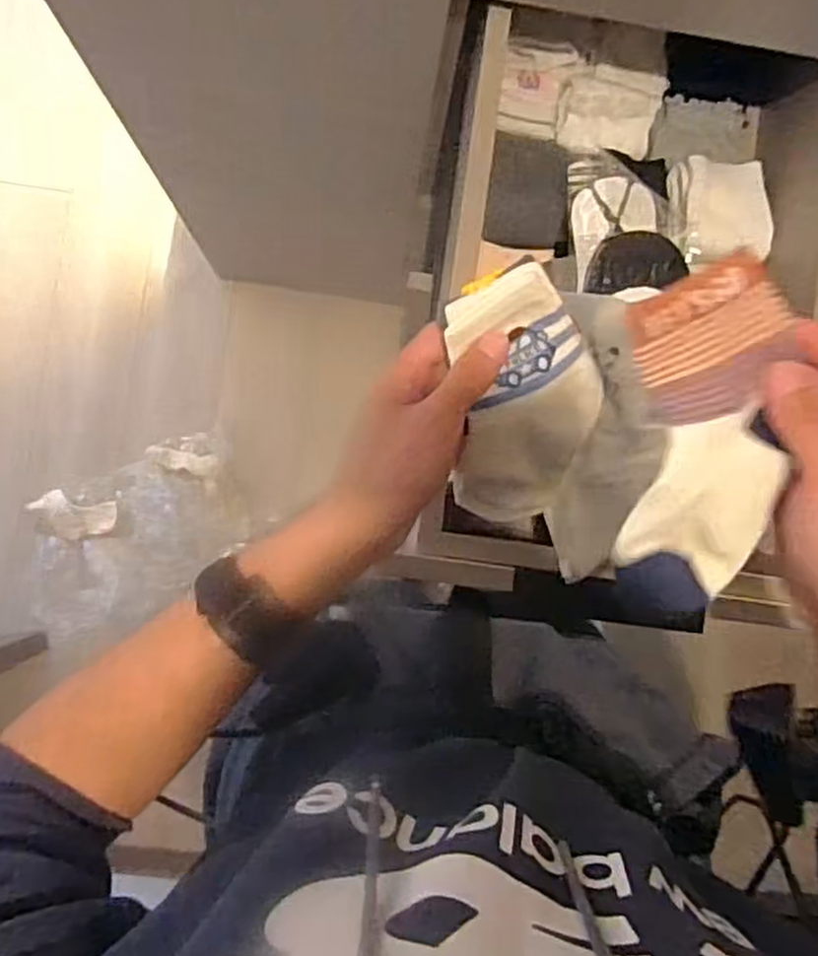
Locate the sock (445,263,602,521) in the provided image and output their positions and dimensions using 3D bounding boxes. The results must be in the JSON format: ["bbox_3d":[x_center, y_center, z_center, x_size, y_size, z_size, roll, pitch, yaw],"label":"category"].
[{"bbox_3d":[0.066,-0.037,0.437,0.080,0.024,0.159,-2,124,0],"label":"sock"}]

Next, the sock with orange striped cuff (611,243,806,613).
[{"bbox_3d":[0.133,-0.012,0.346,0.066,0.018,0.163,-1,110,0],"label":"sock with orange striped cuff"}]

